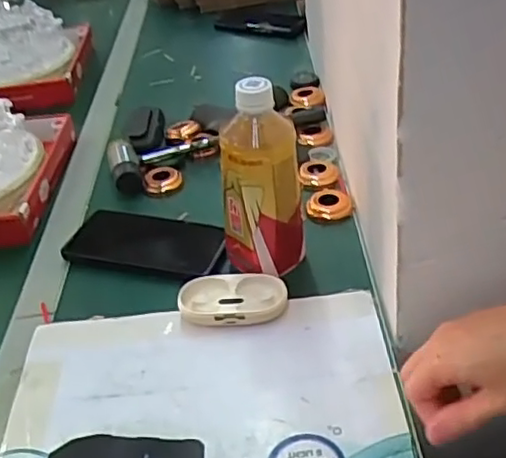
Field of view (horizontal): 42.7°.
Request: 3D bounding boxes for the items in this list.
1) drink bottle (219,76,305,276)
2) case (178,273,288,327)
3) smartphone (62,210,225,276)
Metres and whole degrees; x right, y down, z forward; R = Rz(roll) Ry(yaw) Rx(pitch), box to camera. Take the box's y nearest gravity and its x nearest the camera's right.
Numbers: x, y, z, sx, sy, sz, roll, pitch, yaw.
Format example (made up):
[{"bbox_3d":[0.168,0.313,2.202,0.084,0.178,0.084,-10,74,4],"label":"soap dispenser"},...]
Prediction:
[{"bbox_3d":[0.006,-0.040,0.579,0.072,0.182,0.064,-4,37,5],"label":"drink bottle"},{"bbox_3d":[-0.018,0.064,0.581,0.094,0.020,0.049,-4,36,6],"label":"case"},{"bbox_3d":[-0.107,0.011,0.666,0.158,0.010,0.083,5,38,18],"label":"smartphone"}]

